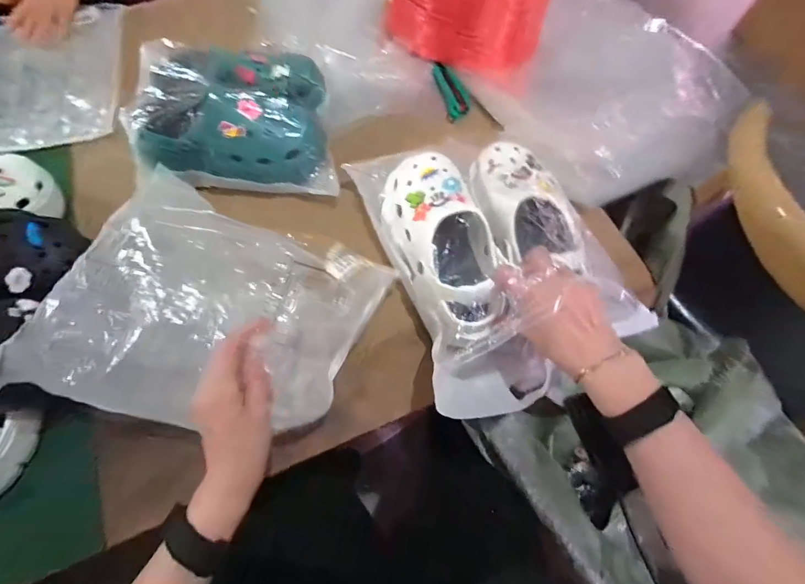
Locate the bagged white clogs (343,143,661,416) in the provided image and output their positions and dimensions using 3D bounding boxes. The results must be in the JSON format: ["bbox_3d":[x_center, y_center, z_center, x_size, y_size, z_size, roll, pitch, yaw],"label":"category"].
[{"bbox_3d":[0.094,-0.050,0.478,0.219,0.106,0.351,-15,65,-7],"label":"bagged white clogs"}]

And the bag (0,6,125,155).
[{"bbox_3d":[-0.662,-0.382,0.691,0.310,0.031,0.352,-9,65,-5],"label":"bag"}]

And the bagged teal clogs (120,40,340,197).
[{"bbox_3d":[-0.245,-0.249,0.565,0.281,0.098,0.202,-4,64,-2],"label":"bagged teal clogs"}]

